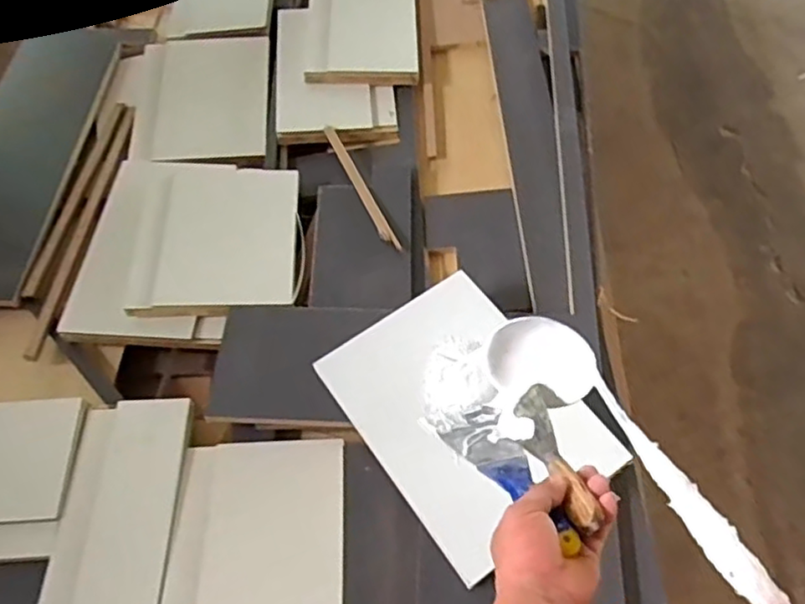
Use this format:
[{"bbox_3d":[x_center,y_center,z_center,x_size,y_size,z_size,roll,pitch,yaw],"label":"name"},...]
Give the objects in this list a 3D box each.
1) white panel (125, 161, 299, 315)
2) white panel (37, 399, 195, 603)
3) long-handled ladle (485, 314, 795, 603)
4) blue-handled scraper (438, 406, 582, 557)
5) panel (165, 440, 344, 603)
[{"bbox_3d":[-0.310,-0.118,1.122,0.266,0.018,0.306,-3,59,3],"label":"white panel"},{"bbox_3d":[-0.376,0.308,0.846,0.154,0.020,0.389,-4,59,2],"label":"white panel"},{"bbox_3d":[0.216,0.175,0.503,0.078,0.096,0.487,-22,38,-11],"label":"long-handled ladle"},{"bbox_3d":[0.097,0.155,0.618,0.066,0.017,0.203,-21,25,-11],"label":"blue-handled scraper"},{"bbox_3d":[-0.184,0.334,0.830,0.216,0.018,0.331,-4,59,2],"label":"panel"}]

